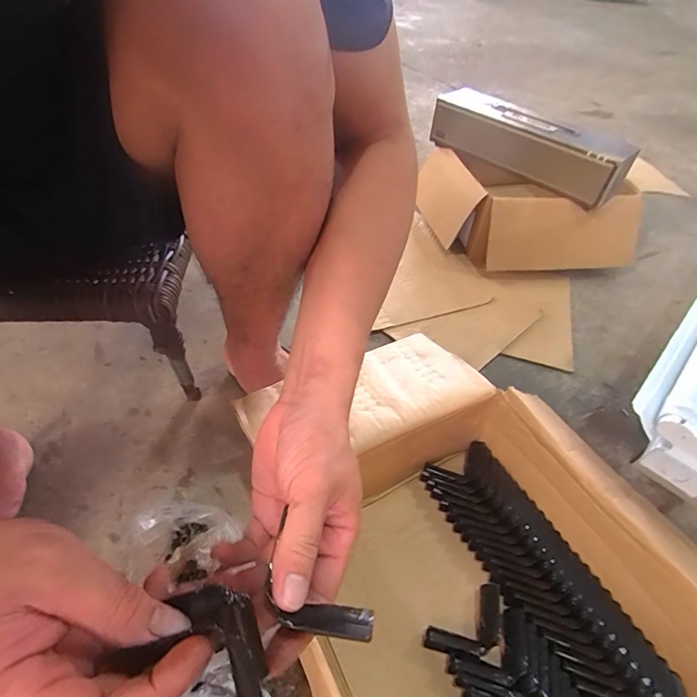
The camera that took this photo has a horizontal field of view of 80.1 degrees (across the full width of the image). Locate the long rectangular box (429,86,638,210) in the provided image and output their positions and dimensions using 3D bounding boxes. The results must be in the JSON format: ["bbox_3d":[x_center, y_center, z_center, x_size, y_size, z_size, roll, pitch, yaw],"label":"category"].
[{"bbox_3d":[0.324,-0.393,0.793,0.384,0.080,0.100,37,55,26],"label":"long rectangular box"}]

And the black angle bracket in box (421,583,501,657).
[{"bbox_3d":[0.120,0.270,0.400,0.090,0.019,0.042,-23,54,-22],"label":"black angle bracket in box"}]

